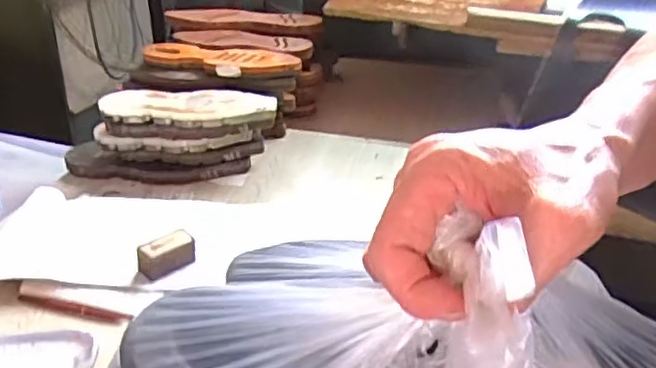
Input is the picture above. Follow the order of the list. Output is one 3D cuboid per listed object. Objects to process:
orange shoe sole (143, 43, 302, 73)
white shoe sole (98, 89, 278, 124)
[{"bbox_3d":[-0.203,-0.228,1.169,0.313,0.023,0.081,9,30,16],"label":"orange shoe sole"},{"bbox_3d":[-0.220,-0.119,1.011,0.275,0.035,0.069,-1,28,-2],"label":"white shoe sole"}]

